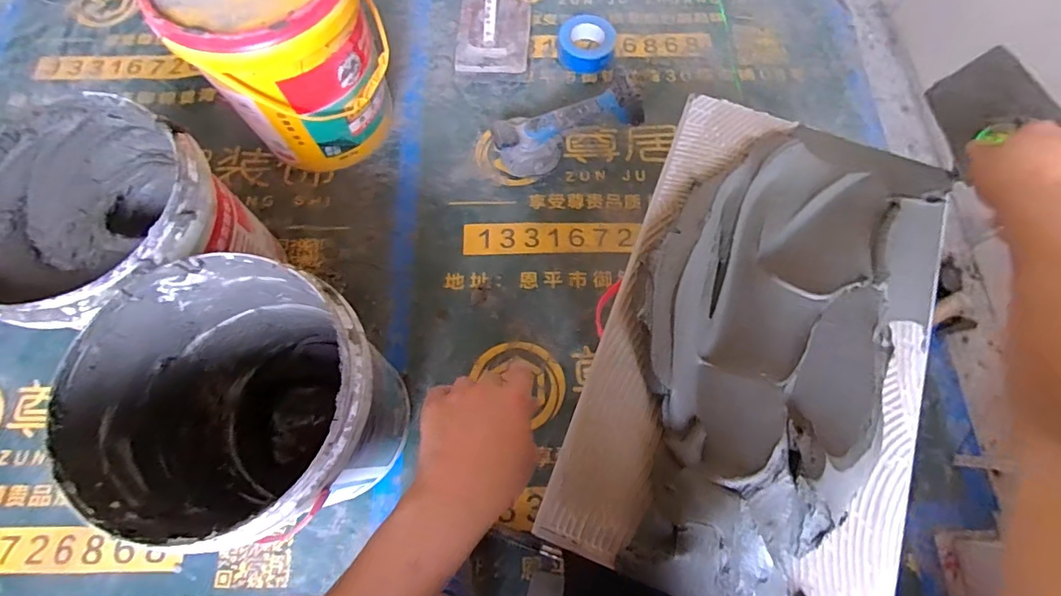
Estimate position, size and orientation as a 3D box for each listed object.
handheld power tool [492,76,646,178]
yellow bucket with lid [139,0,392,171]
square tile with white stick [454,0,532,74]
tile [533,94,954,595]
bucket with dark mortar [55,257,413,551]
[{"bbox_3d":[0.073,-0.341,0.964,0.292,0.126,0.098,-22,72,7],"label":"handheld power tool"},{"bbox_3d":[-0.431,-0.462,0.899,0.310,0.340,0.319,0,71,-1],"label":"yellow bucket with lid"},{"bbox_3d":[-0.078,-0.672,1.103,0.162,0.107,0.361,4,71,1],"label":"square tile with white stick"},{"bbox_3d":[0.258,0.029,0.519,0.343,0.067,0.570,21,72,6],"label":"tile"},{"bbox_3d":[-0.336,0.141,0.657,0.305,0.341,0.283,0,71,-1],"label":"bucket with dark mortar"}]

